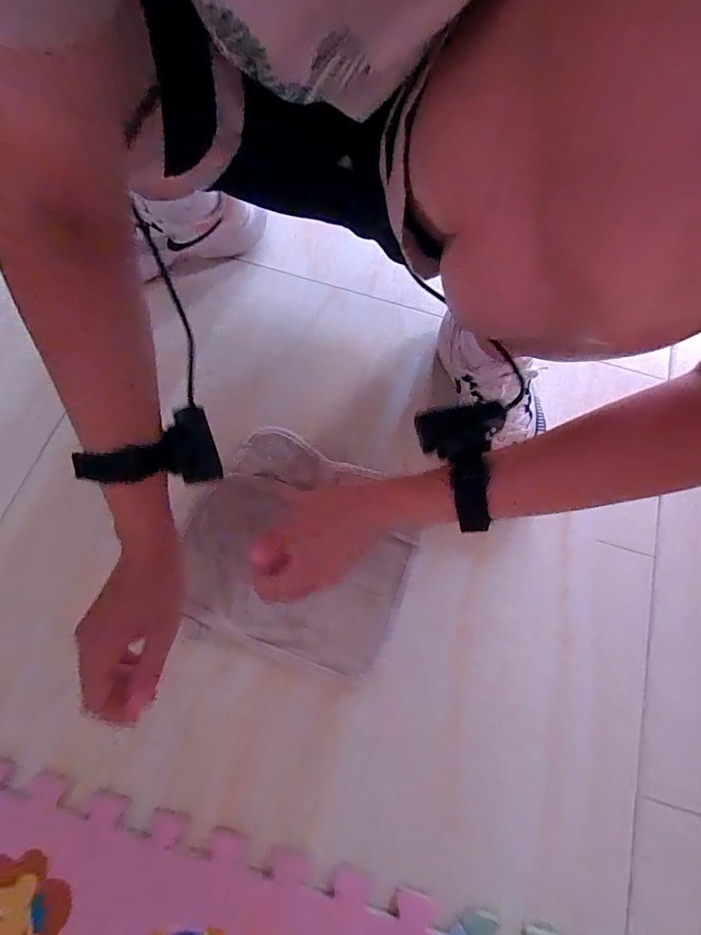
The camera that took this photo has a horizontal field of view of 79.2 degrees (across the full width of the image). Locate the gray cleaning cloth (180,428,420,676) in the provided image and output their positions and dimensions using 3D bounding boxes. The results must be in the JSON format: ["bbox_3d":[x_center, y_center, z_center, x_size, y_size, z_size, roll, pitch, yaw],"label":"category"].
[{"bbox_3d":[-0.064,0.097,0.524,0.267,0.012,0.255,22,70,7],"label":"gray cleaning cloth"}]

